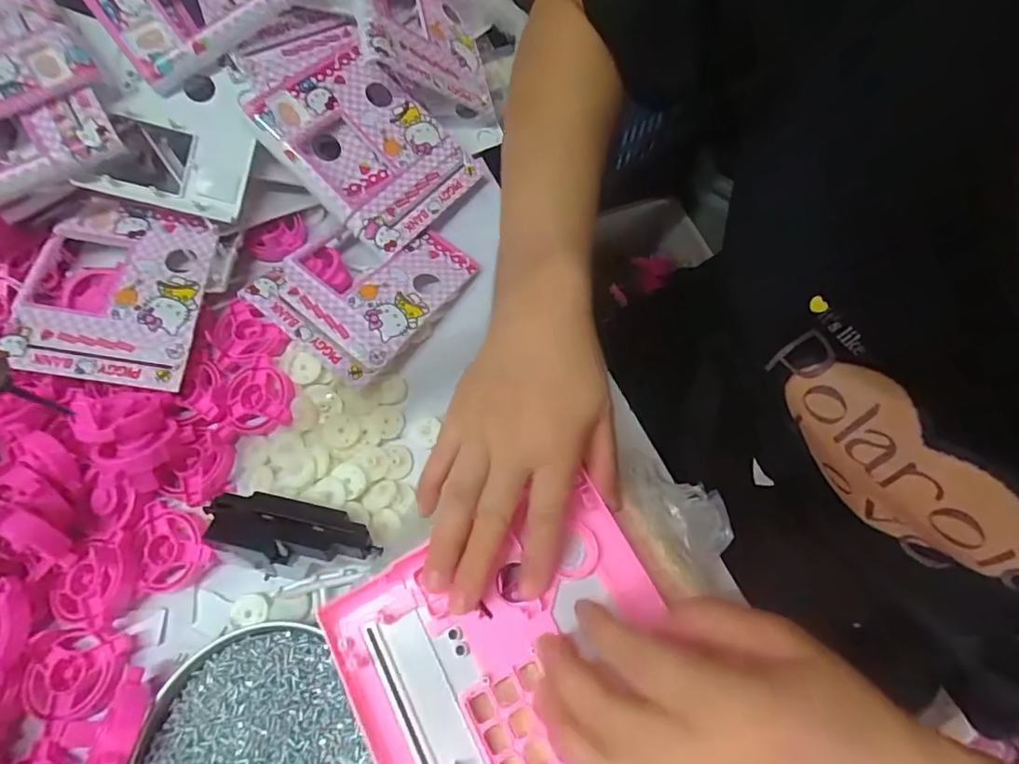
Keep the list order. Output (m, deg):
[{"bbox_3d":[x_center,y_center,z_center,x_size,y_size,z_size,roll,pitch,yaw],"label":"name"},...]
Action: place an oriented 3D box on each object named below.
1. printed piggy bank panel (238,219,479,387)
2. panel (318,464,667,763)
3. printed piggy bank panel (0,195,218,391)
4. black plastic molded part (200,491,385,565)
[{"bbox_3d":[-0.105,-0.074,0.398,0.114,0.027,0.136,34,70,14],"label":"printed piggy bank panel"},{"bbox_3d":[0.001,0.139,0.282,0.161,0.018,0.129,-25,68,-11],"label":"panel"},{"bbox_3d":[-0.270,-0.065,0.374,0.110,0.009,0.135,7,67,-6],"label":"printed piggy bank panel"},{"bbox_3d":[-0.128,0.089,0.324,0.100,0.025,0.037,11,66,5],"label":"black plastic molded part"}]

